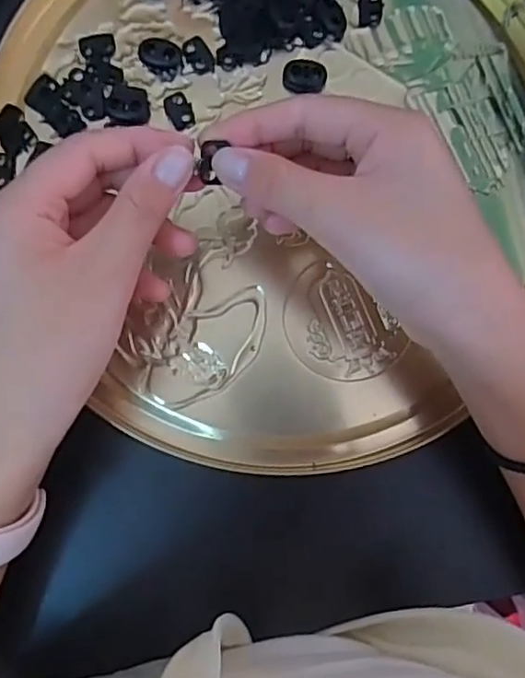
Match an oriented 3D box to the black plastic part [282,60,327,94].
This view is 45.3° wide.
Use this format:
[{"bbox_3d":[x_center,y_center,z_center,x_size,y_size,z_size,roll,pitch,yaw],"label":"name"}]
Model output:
[{"bbox_3d":[0.022,-0.134,0.321,0.022,0.009,0.014,-4,83,-3],"label":"black plastic part"}]

